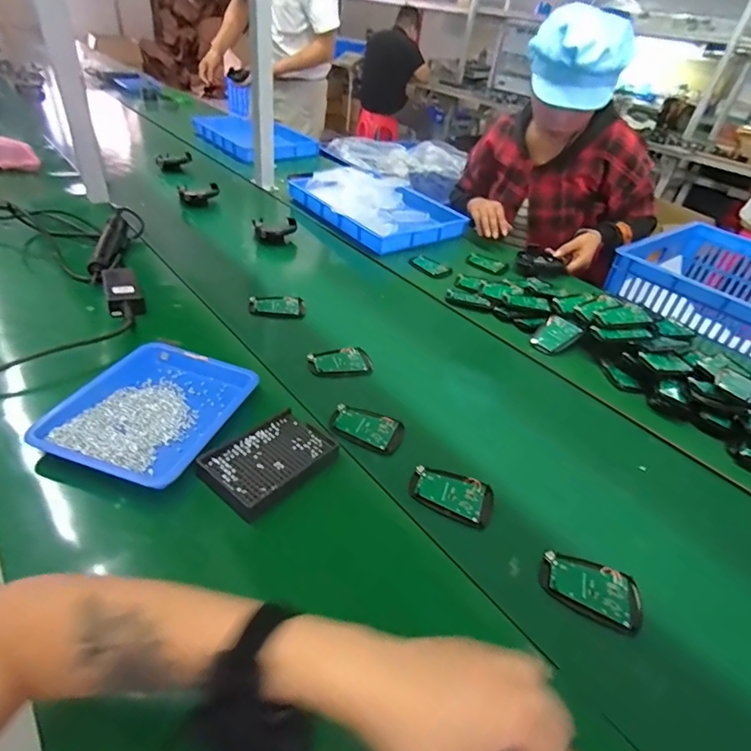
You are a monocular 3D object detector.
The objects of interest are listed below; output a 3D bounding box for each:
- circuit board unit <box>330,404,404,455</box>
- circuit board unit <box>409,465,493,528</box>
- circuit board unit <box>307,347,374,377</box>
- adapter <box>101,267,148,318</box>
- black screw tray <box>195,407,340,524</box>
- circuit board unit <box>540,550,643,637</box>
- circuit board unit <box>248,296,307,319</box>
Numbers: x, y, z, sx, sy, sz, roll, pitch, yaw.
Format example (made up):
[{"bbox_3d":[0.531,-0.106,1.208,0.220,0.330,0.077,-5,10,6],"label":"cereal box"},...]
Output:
[{"bbox_3d":[-0.010,0.069,0.620,0.096,0.010,0.060,20,39,15],"label":"circuit board unit"},{"bbox_3d":[0.089,0.140,0.549,0.096,0.010,0.061,17,38,13],"label":"circuit board unit"},{"bbox_3d":[-0.054,-0.021,0.729,0.098,0.010,0.061,0,38,-10],"label":"circuit board unit"},{"bbox_3d":[-0.419,-0.141,0.773,0.052,0.030,0.133,-14,42,-26],"label":"adapter"},{"bbox_3d":[-0.119,0.099,0.534,0.097,0.028,0.137,29,42,26],"label":"black screw tray"},{"bbox_3d":[0.221,0.217,0.480,0.095,0.017,0.062,24,40,20],"label":"circuit board unit"},{"bbox_3d":[-0.174,-0.123,0.831,0.097,0.022,0.044,5,37,-3],"label":"circuit board unit"}]

